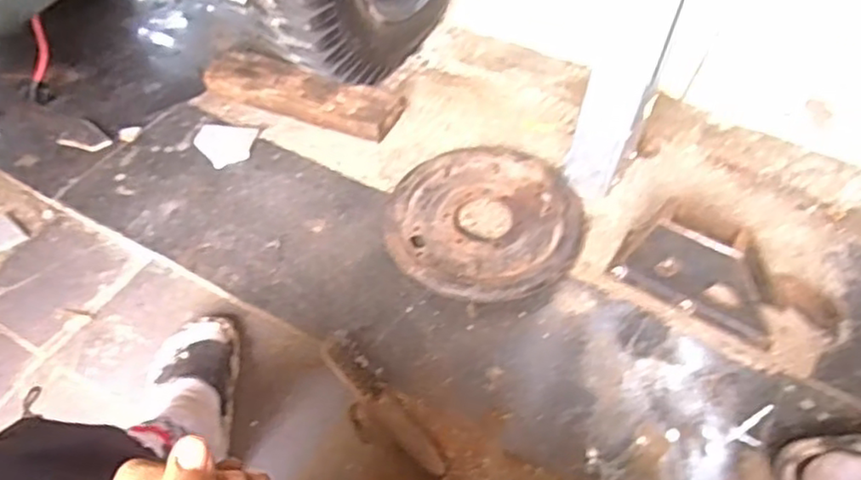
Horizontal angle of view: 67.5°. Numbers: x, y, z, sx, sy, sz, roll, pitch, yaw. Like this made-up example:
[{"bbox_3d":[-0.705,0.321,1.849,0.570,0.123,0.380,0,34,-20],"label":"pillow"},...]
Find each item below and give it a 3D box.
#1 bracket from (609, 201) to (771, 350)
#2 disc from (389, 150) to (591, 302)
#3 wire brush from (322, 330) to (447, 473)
[{"bbox_3d":[0.398,0.036,0.929,0.242,0.129,0.082,28,56,18],"label":"bracket"},{"bbox_3d":[0.087,-0.033,1.020,0.295,0.045,0.295,0,55,0],"label":"disc"},{"bbox_3d":[-0.070,0.213,0.836,0.066,0.043,0.231,-31,59,-24],"label":"wire brush"}]

